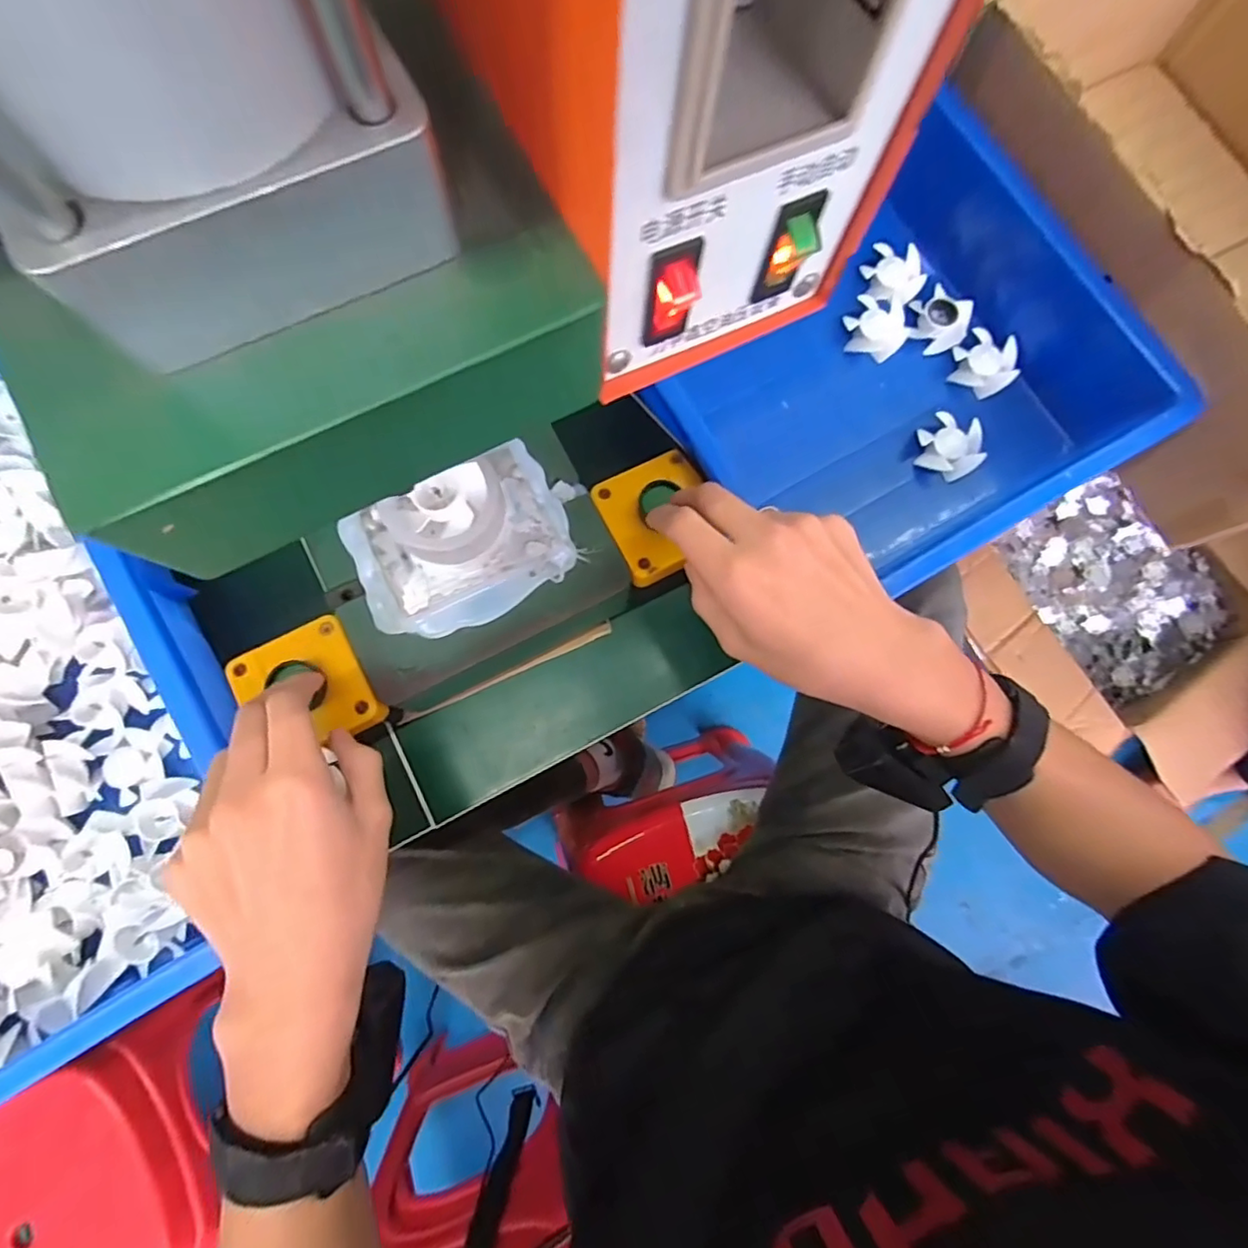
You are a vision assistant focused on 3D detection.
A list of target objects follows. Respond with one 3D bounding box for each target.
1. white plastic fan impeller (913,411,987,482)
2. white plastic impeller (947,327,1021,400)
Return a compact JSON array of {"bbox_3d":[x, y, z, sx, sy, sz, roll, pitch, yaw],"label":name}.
[{"bbox_3d":[0.235,-0.128,0.419,0.047,0.015,0.041,30,81,4],"label":"white plastic fan impeller"},{"bbox_3d":[0.268,-0.195,0.433,0.044,0.019,0.041,32,81,5],"label":"white plastic impeller"}]

